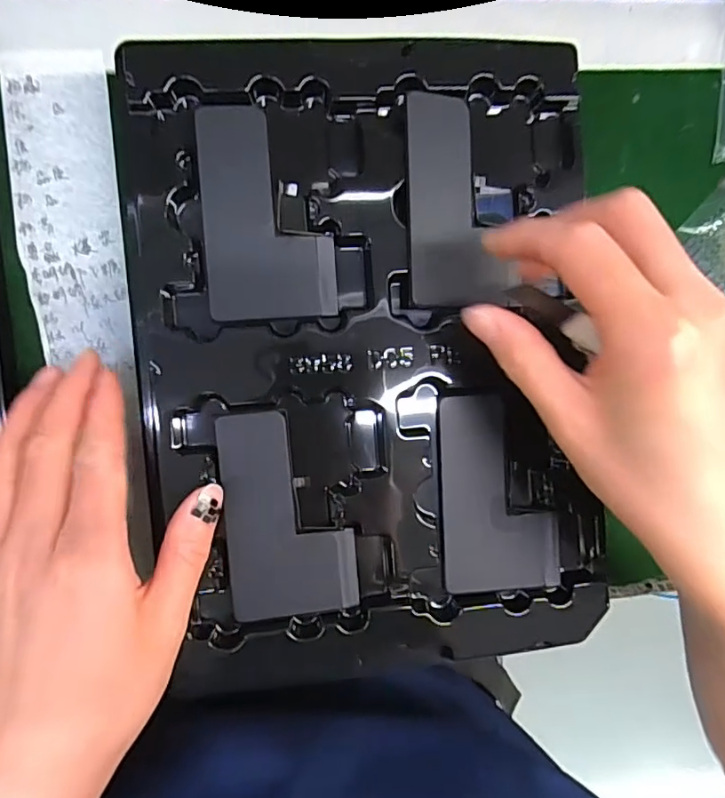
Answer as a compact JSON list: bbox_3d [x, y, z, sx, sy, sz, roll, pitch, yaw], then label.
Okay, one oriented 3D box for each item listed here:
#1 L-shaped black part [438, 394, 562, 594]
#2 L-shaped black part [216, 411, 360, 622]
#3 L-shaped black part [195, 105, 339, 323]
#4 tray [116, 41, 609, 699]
[{"bbox_3d":[0.067,0.046,0.266,0.057,0.005,0.094,-2,92,-8],"label":"L-shaped black part"},{"bbox_3d":[-0.035,0.053,0.254,0.057,0.006,0.095,-6,92,-8],"label":"L-shaped black part"},{"bbox_3d":[-0.043,-0.085,0.250,0.057,0.004,0.095,-4,92,-8],"label":"L-shaped black part"},{"bbox_3d":[0.006,-0.018,0.255,0.205,0.021,0.282,-5,94,-9],"label":"tray"}]

